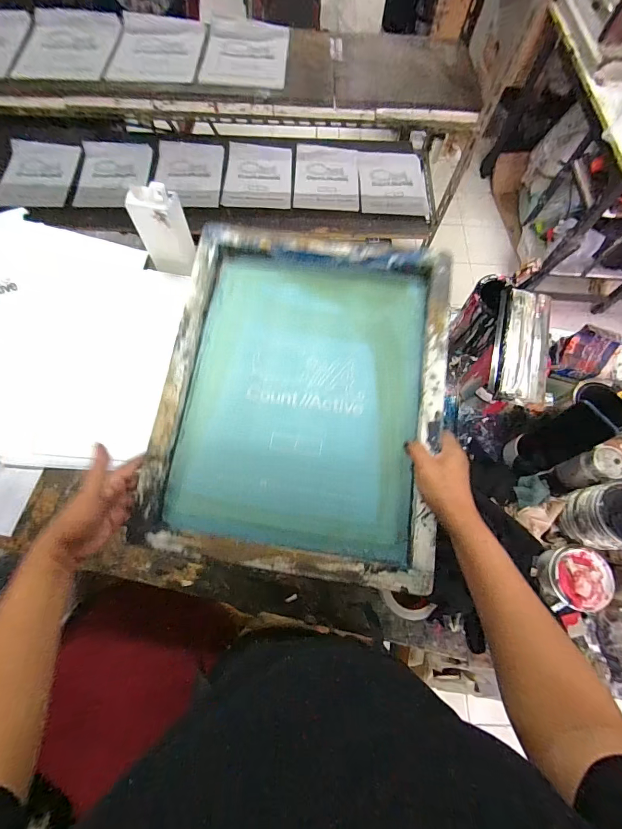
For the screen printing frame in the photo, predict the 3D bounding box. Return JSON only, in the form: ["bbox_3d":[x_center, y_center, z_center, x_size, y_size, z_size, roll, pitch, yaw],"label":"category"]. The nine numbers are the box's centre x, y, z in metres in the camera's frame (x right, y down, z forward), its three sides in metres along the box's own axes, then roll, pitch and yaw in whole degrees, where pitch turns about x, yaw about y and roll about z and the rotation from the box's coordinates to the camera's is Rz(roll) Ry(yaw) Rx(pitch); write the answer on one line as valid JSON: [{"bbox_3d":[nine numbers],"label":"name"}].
[{"bbox_3d":[-0.011,-0.035,0.534,0.397,0.037,0.498,8,76,3],"label":"screen printing frame"}]

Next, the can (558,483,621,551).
[{"bbox_3d":[0.510,0.174,0.610,0.091,0.106,0.108,-15,69,-8],"label":"can"}]

